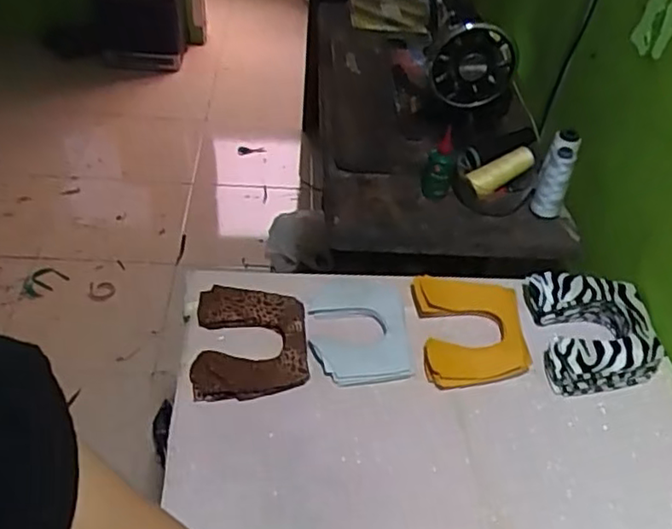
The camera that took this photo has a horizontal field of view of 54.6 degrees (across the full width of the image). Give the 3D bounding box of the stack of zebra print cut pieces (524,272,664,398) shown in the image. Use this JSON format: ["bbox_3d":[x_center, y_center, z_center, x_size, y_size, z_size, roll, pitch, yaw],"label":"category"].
[{"bbox_3d":[0.318,0.081,0.805,0.136,0.049,0.156,0,44,-7],"label":"stack of zebra print cut pieces"}]

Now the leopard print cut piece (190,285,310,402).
[{"bbox_3d":[-0.100,0.087,0.769,0.129,0.011,0.155,1,44,-7],"label":"leopard print cut piece"}]

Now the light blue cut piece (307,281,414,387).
[{"bbox_3d":[0.028,0.075,0.800,0.117,0.012,0.158,1,44,-7],"label":"light blue cut piece"}]

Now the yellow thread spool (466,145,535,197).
[{"bbox_3d":[0.256,-0.144,0.999,0.113,0.037,0.032,-29,51,-3],"label":"yellow thread spool"}]

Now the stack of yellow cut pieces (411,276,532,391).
[{"bbox_3d":[0.165,0.077,0.803,0.125,0.023,0.162,1,44,-7],"label":"stack of yellow cut pieces"}]

